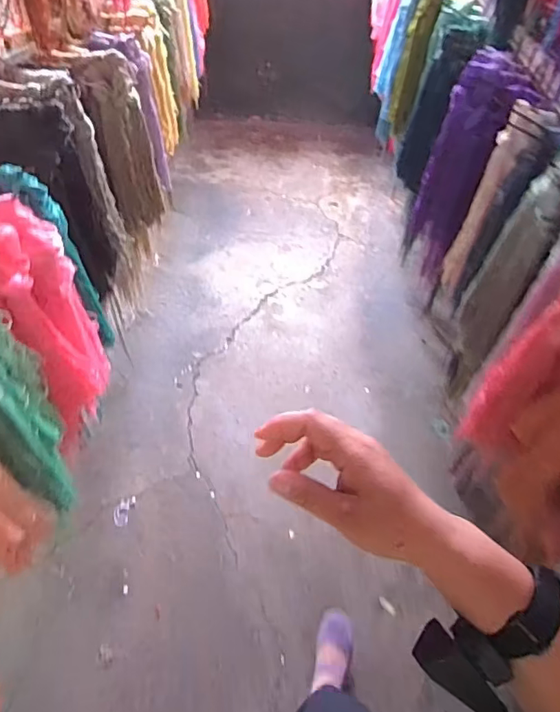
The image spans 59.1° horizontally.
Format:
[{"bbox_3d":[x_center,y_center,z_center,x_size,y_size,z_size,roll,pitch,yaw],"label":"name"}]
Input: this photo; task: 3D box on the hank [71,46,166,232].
[{"bbox_3d":[-0.438,-0.589,1.429,0.166,0.463,0.073,-26,56,-22],"label":"hank"}]

